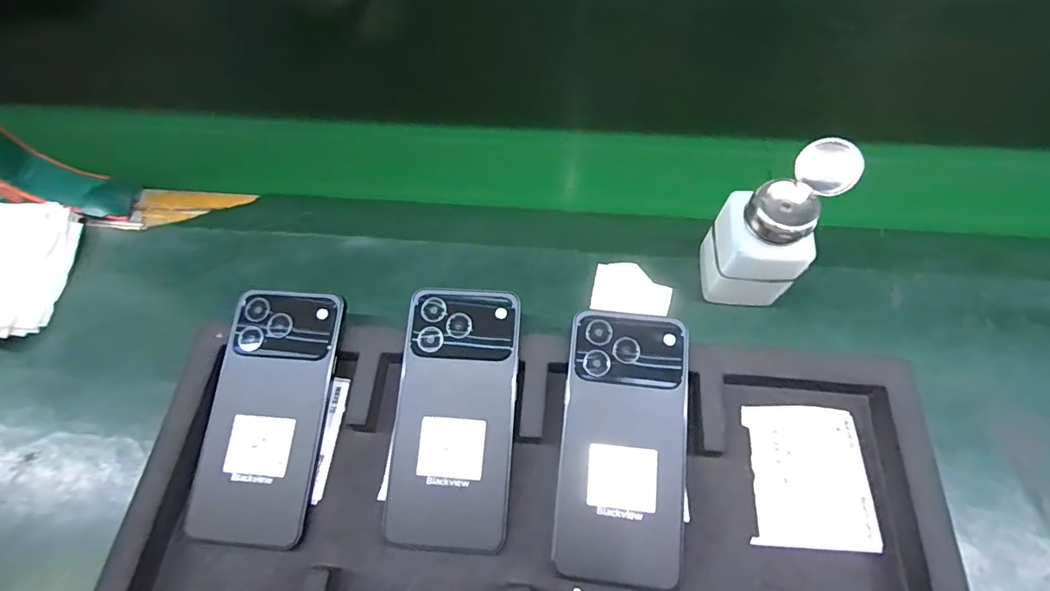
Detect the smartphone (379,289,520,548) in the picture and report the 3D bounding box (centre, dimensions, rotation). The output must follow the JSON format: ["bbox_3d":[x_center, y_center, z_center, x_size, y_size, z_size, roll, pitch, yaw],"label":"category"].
[{"bbox_3d":[-0.044,0.074,0.326,0.074,0.008,0.160,3,75,2],"label":"smartphone"}]

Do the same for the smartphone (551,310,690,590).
[{"bbox_3d":[0.061,0.089,0.312,0.075,0.005,0.158,6,75,6],"label":"smartphone"}]

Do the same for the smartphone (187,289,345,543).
[{"bbox_3d":[-0.168,0.075,0.329,0.074,0.007,0.159,4,74,1],"label":"smartphone"}]

